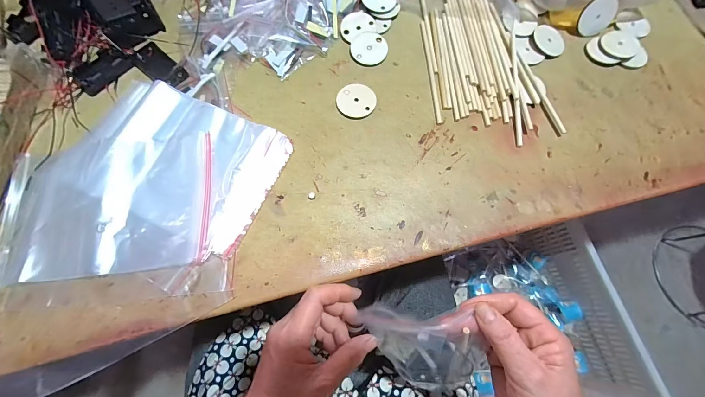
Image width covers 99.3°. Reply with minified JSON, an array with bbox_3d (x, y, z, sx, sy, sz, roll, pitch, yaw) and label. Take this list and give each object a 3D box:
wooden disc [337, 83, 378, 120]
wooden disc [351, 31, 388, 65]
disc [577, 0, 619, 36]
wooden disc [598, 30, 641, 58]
[{"bbox_3d":[0.004,-0.109,0.335,0.043,0.004,0.042,1,72,-1],"label":"wooden disc"},{"bbox_3d":[0.020,-0.179,0.356,0.042,0.007,0.041,0,72,-1],"label":"wooden disc"},{"bbox_3d":[0.294,-0.219,0.360,0.038,0.041,0.005,-5,41,17],"label":"disc"},{"bbox_3d":[0.316,-0.185,0.356,0.039,0.009,0.044,-7,77,9],"label":"wooden disc"}]

